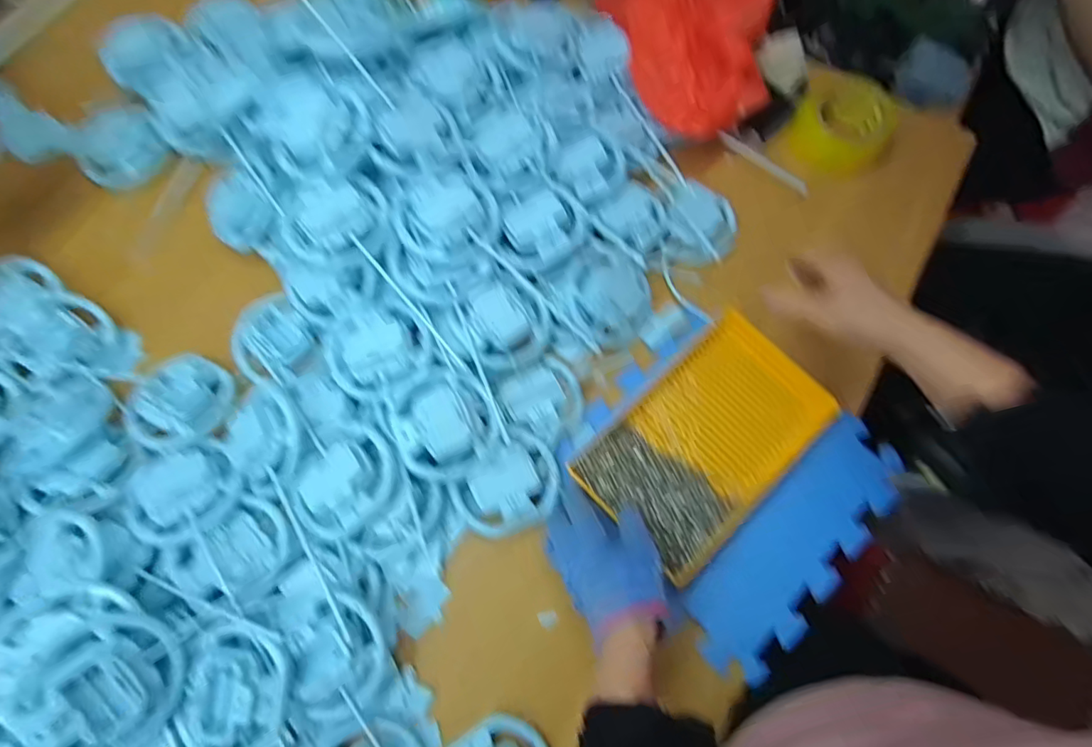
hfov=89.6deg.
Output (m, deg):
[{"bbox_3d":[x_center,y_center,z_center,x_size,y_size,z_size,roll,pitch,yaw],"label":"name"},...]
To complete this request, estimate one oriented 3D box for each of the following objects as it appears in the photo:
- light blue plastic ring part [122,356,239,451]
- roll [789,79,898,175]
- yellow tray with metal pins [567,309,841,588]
[{"bbox_3d":[-0.363,0.026,0.543,0.094,0.021,0.094,1,72,-2],"label":"light blue plastic ring part"},{"bbox_3d":[0.377,-0.313,0.700,0.115,0.051,0.109,1,72,-2],"label":"roll"},{"bbox_3d":[0.161,0.067,0.551,0.237,0.033,0.148,-41,78,-14],"label":"yellow tray with metal pins"}]

